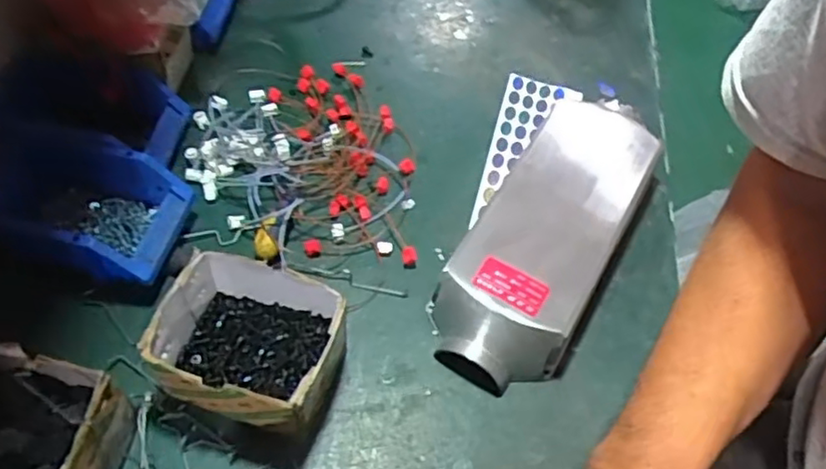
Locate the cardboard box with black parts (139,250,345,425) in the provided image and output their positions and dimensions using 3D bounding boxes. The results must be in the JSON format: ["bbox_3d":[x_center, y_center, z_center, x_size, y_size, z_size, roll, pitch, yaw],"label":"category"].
[{"bbox_3d":[-0.143,0.098,0.596,0.149,0.094,0.124,16,56,7],"label":"cardboard box with black parts"}]

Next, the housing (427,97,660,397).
[{"bbox_3d":[0.154,-0.012,0.697,0.144,0.082,0.376,30,59,15],"label":"housing"}]

